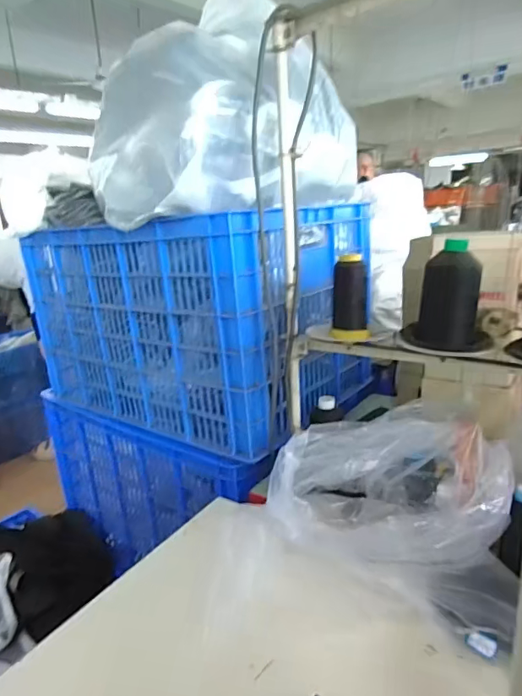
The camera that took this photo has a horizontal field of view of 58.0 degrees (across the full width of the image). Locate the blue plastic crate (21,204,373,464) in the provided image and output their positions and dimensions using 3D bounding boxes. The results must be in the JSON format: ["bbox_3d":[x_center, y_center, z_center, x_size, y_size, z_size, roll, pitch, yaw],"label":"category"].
[{"bbox_3d":[-0.156,-0.088,1.093,0.679,0.400,0.447,11,23,40],"label":"blue plastic crate"}]

